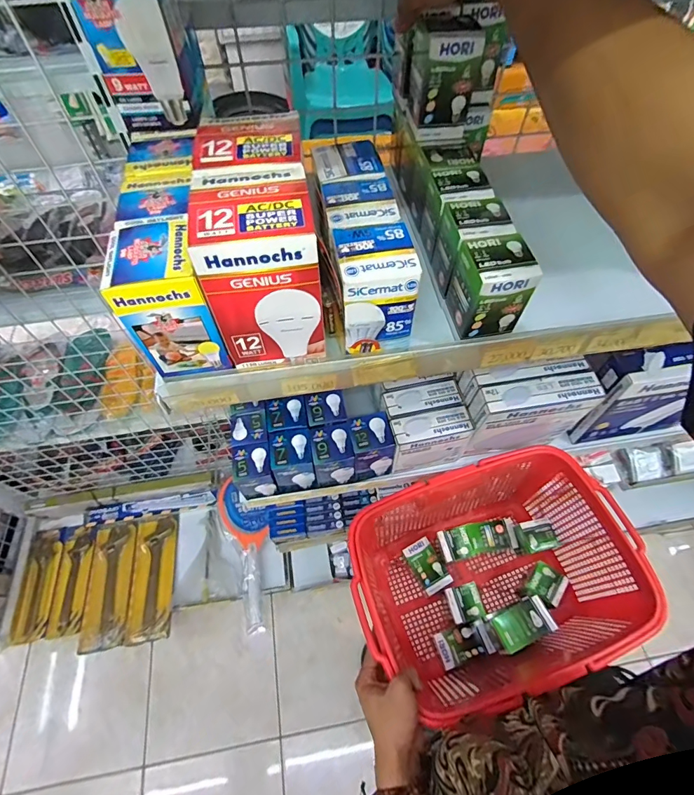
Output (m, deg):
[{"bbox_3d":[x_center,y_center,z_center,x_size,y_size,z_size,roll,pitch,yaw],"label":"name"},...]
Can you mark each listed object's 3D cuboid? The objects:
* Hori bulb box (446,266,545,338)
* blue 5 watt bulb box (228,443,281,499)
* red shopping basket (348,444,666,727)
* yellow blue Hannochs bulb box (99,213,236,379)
[{"bbox_3d":[0.130,-0.098,0.368,0.053,0.072,0.049,-8,59,-5],"label":"Hori bulb box"},{"bbox_3d":[-0.144,0.116,0.633,0.058,0.081,0.057,-11,60,-7],"label":"blue 5 watt bulb box"},{"bbox_3d":[0.221,0.305,0.687,0.413,0.258,0.305,-20,61,-12],"label":"red shopping basket"},{"bbox_3d":[-0.141,-0.077,0.323,0.061,0.102,0.076,-16,60,-10],"label":"yellow blue Hannochs bulb box"}]

